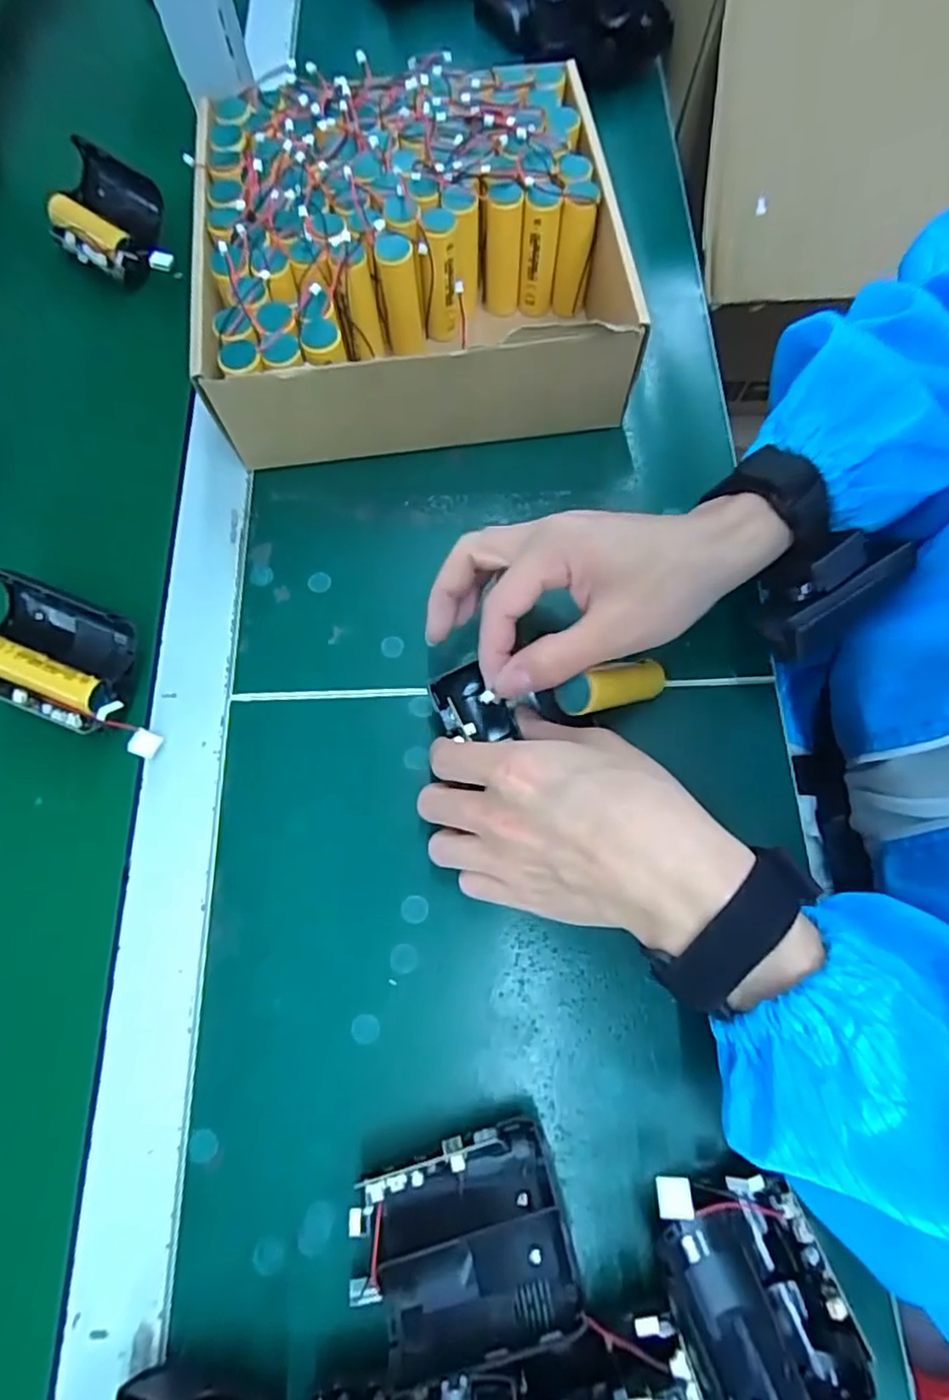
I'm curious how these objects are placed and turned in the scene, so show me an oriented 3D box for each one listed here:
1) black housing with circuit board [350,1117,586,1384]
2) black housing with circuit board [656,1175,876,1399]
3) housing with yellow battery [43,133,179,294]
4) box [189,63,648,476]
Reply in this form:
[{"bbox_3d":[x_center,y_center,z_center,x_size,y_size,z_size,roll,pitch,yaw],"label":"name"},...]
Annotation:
[{"bbox_3d":[-0.007,0.213,0.256,0.086,0.045,0.063,-15,72,-5],"label":"black housing with circuit board"},{"bbox_3d":[0.109,0.231,0.251,0.062,0.043,0.092,-20,73,-7],"label":"black housing with circuit board"},{"bbox_3d":[-0.246,-0.326,0.442,0.112,0.038,0.060,38,75,11],"label":"housing with yellow battery"},{"bbox_3d":[-0.034,-0.271,0.399,0.248,0.083,0.217,-7,72,-3],"label":"box"}]

